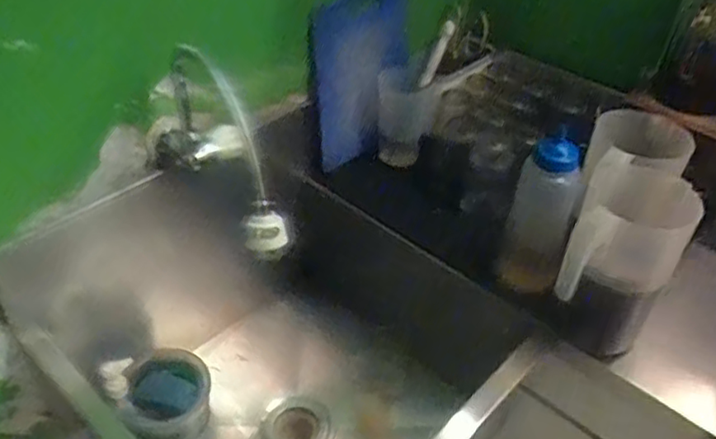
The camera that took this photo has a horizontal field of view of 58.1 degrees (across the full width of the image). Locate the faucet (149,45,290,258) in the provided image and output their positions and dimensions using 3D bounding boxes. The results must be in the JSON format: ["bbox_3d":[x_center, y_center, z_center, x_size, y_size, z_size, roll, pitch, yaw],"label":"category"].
[{"bbox_3d":[-0.181,-0.090,0.801,0.076,0.181,0.272,-21,45,-26],"label":"faucet"}]

